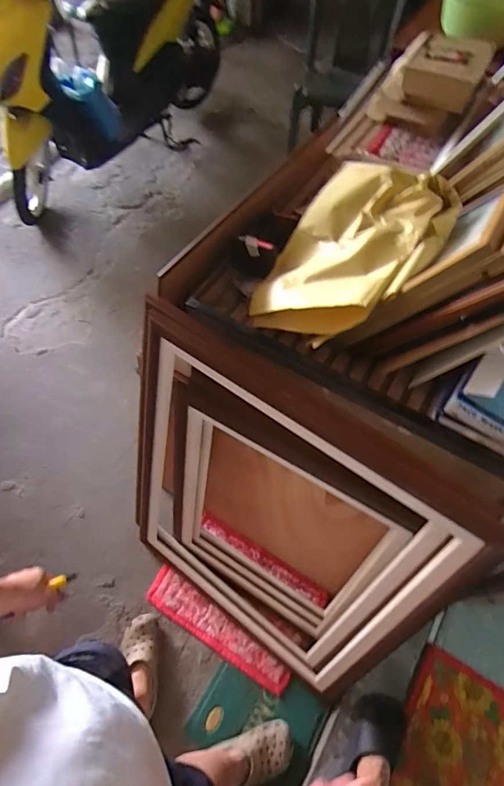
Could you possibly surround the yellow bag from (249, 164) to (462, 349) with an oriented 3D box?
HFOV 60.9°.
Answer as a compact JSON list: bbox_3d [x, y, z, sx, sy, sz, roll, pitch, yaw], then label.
[{"bbox_3d":[0.207,-0.290,0.868,0.295,0.156,0.419,26,64,14],"label":"yellow bag"}]

